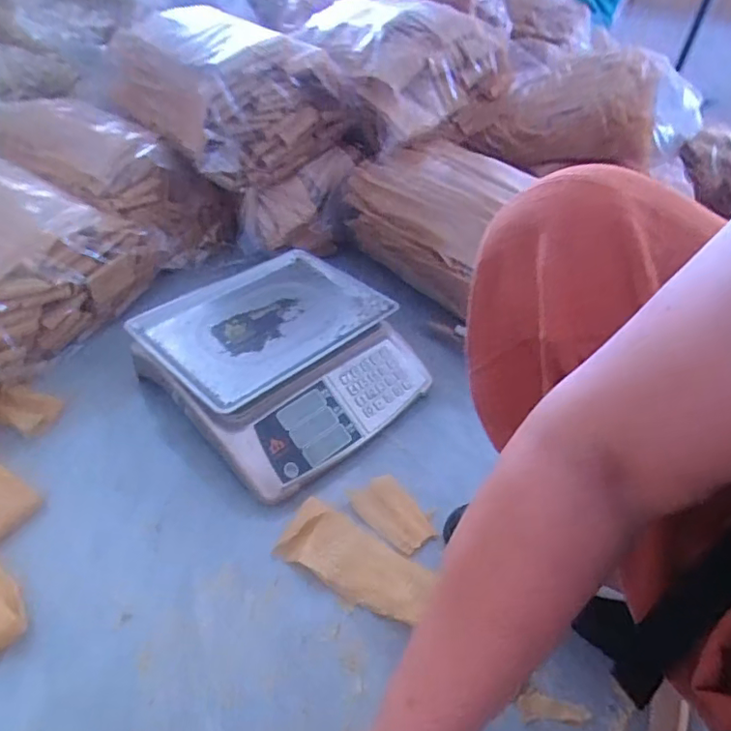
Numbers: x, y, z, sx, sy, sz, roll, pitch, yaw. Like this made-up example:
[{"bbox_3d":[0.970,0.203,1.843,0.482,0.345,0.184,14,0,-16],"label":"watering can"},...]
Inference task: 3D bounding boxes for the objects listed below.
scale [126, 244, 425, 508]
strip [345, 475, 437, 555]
[{"bbox_3d":[-0.122,-0.014,0.829,0.343,0.112,0.352,-31,53,-33],"label":"scale"},{"bbox_3d":[0.036,0.189,0.700,0.112,0.004,0.075,35,47,22],"label":"strip"}]

